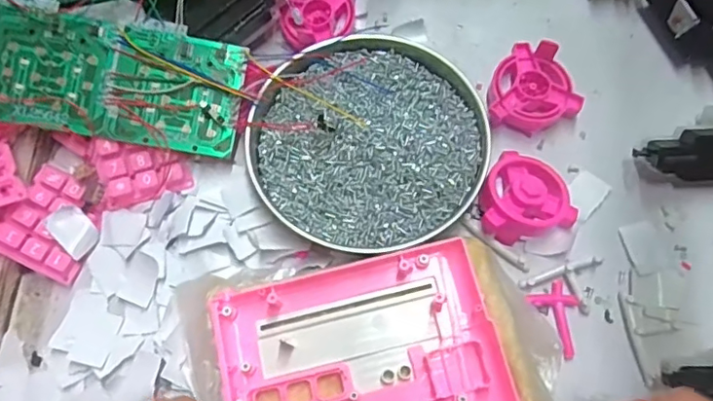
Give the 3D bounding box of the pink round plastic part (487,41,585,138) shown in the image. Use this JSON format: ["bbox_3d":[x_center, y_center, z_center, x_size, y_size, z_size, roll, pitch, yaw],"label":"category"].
[{"bbox_3d":[0.103,-0.068,0.350,0.052,0.025,0.053,-1,72,2],"label":"pink round plastic part"}]

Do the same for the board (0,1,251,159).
[{"bbox_3d":[-0.140,-0.070,0.331,0.145,0.005,0.067,10,85,-6],"label":"board"}]

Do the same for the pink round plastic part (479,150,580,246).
[{"bbox_3d":[0.095,-0.004,0.329,0.048,0.021,0.049,-1,72,2],"label":"pink round plastic part"}]

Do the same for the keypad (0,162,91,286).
[{"bbox_3d":[-0.174,0.013,0.332,0.048,0.011,0.057,33,59,-16],"label":"keypad"}]

